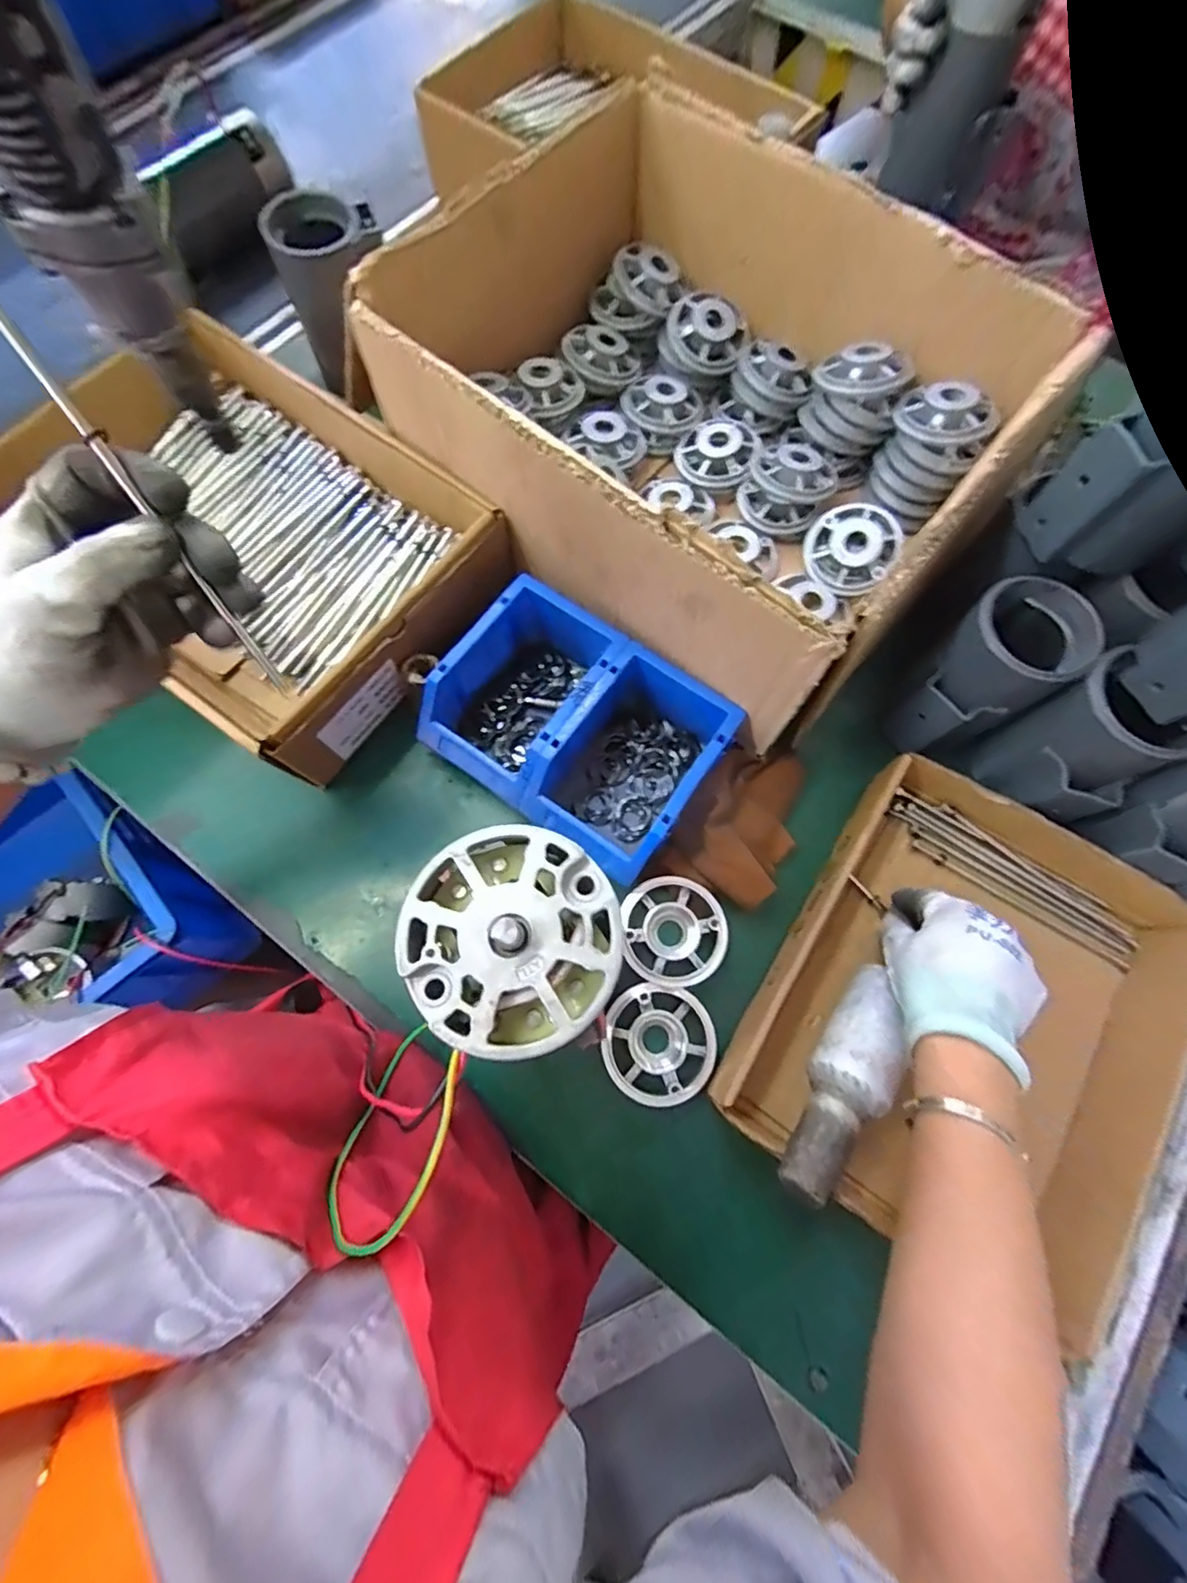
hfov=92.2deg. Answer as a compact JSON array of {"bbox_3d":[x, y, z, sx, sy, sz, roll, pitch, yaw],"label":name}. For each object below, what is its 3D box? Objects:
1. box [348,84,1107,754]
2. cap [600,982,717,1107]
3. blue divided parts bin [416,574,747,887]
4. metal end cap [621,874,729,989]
[{"bbox_3d":[0.110,-0.341,0.478,0.437,0.165,0.423,41,76,11],"label":"box"},{"bbox_3d":[0.047,0.183,0.417,0.080,0.027,0.077,0,73,-1],"label":"cap"},{"bbox_3d":[-0.012,-0.052,0.462,0.213,0.077,0.163,35,75,9],"label":"blue divided parts bin"},{"bbox_3d":[0.060,0.105,0.435,0.076,0.023,0.080,0,73,-1],"label":"metal end cap"}]

